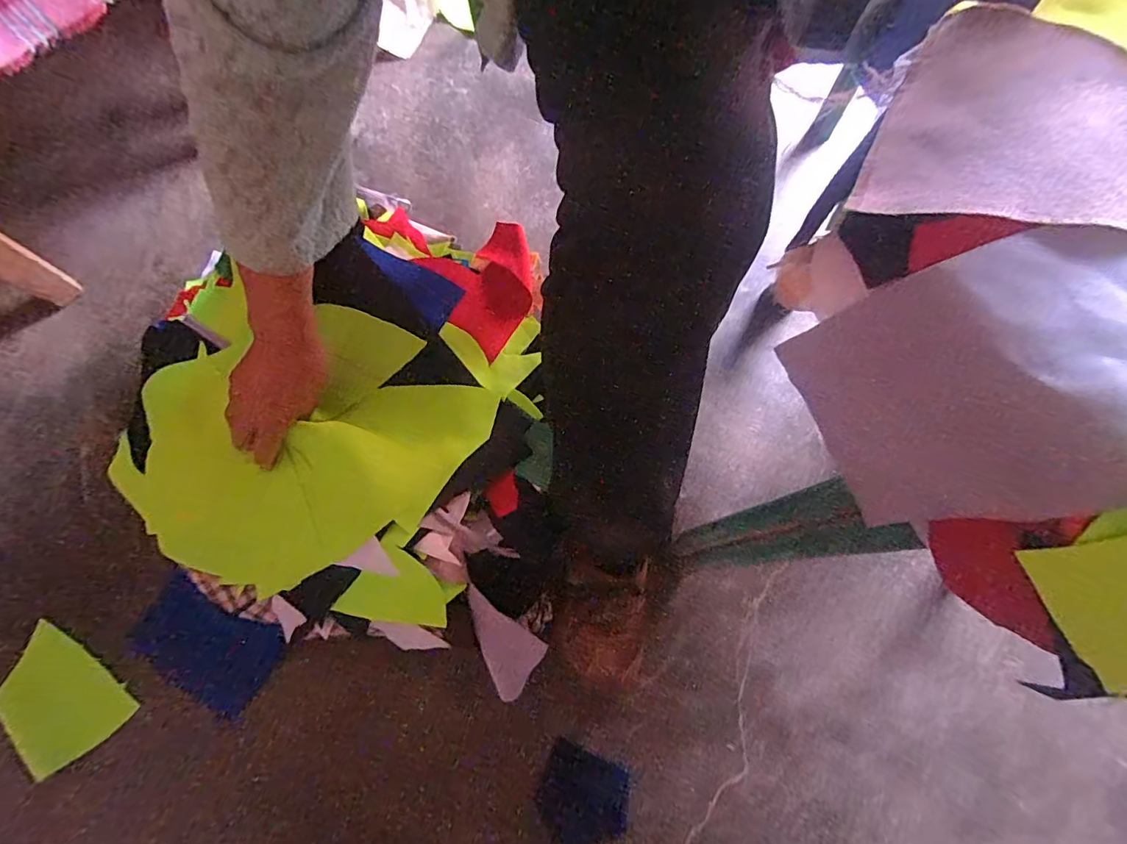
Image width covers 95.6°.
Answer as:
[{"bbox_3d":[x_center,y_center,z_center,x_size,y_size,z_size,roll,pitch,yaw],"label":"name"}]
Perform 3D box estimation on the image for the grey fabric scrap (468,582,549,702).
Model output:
[{"bbox_3d":[-0.057,0.201,0.481,0.053,0.010,0.106,-28,93,-8],"label":"grey fabric scrap"}]

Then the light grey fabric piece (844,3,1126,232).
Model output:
[{"bbox_3d":[0.188,-0.117,0.195,0.115,0.017,0.113,18,74,28],"label":"light grey fabric piece"}]

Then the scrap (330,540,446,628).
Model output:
[{"bbox_3d":[-0.155,0.149,0.470,0.098,0.015,0.064,10,76,0],"label":"scrap"}]

